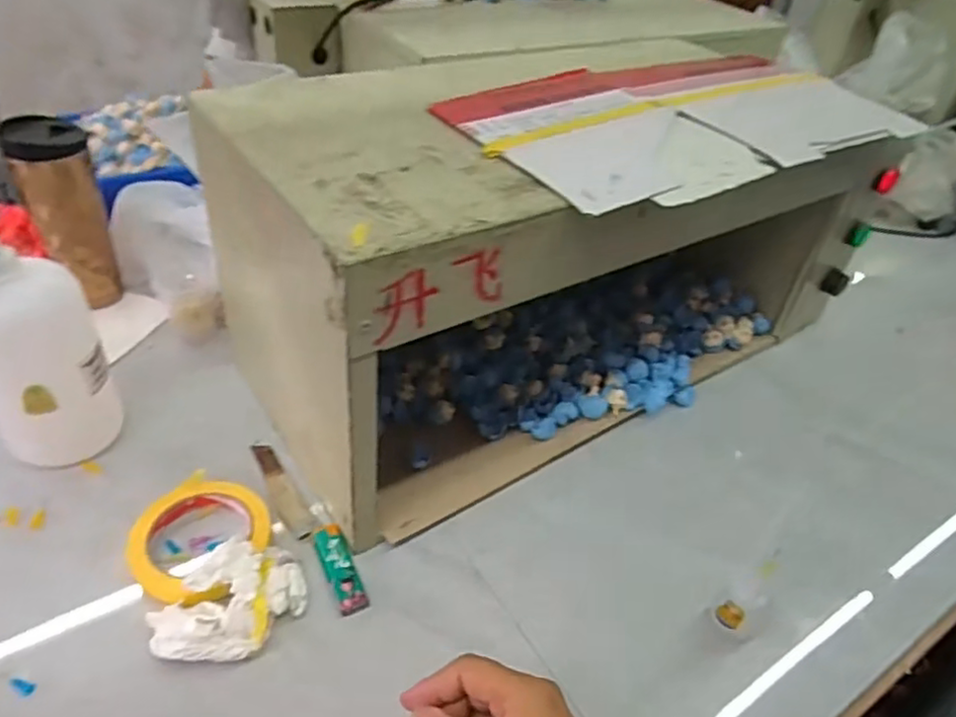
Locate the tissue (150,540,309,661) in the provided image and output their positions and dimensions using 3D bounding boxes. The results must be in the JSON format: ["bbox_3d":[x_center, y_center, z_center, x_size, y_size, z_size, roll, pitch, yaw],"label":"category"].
[{"bbox_3d":[-0.181,0.177,0.487,0.078,0.038,0.109,30,45,23],"label":"tissue"}]

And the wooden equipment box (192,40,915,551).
[{"bbox_3d":[0.097,-0.117,0.678,0.633,0.286,0.305,-19,48,-28],"label":"wooden equipment box"}]

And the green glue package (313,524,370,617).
[{"bbox_3d":[-0.111,0.166,0.532,0.023,0.009,0.080,-15,45,-24],"label":"green glue package"}]

